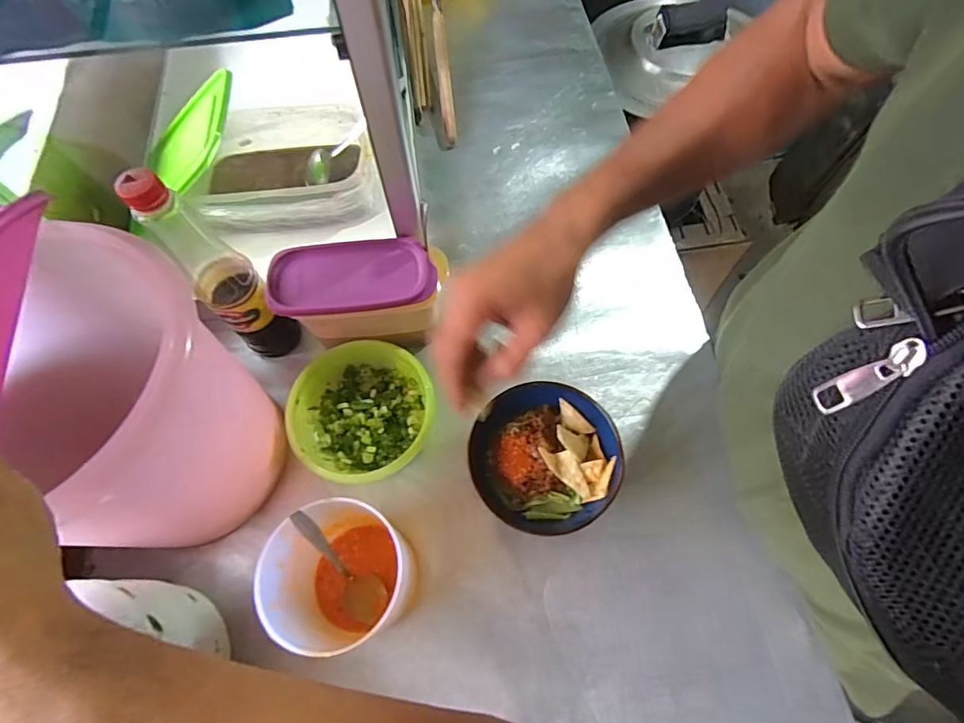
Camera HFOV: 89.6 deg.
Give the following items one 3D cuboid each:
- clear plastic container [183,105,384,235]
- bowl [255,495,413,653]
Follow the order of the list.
[{"bbox_3d":[-0.253,-0.256,0.652,0.215,0.079,0.158,-7,66,-3],"label":"clear plastic container"},{"bbox_3d":[-0.126,0.196,0.446,0.105,0.145,0.107,0,66,0],"label":"bowl"}]

